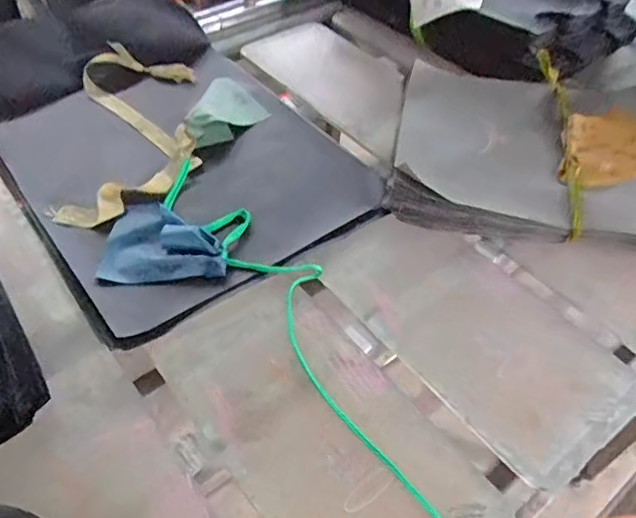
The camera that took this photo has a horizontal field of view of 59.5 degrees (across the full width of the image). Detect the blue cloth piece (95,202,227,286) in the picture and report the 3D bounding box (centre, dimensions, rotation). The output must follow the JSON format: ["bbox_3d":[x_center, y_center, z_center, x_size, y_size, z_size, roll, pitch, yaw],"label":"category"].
[{"bbox_3d":[-0.198,-0.026,0.713,0.147,0.028,0.135,-6,50,-6],"label":"blue cloth piece"}]

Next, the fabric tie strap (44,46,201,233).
[{"bbox_3d":[-0.285,-0.203,0.870,0.193,0.052,0.418,-4,49,-5],"label":"fabric tie strap"}]

